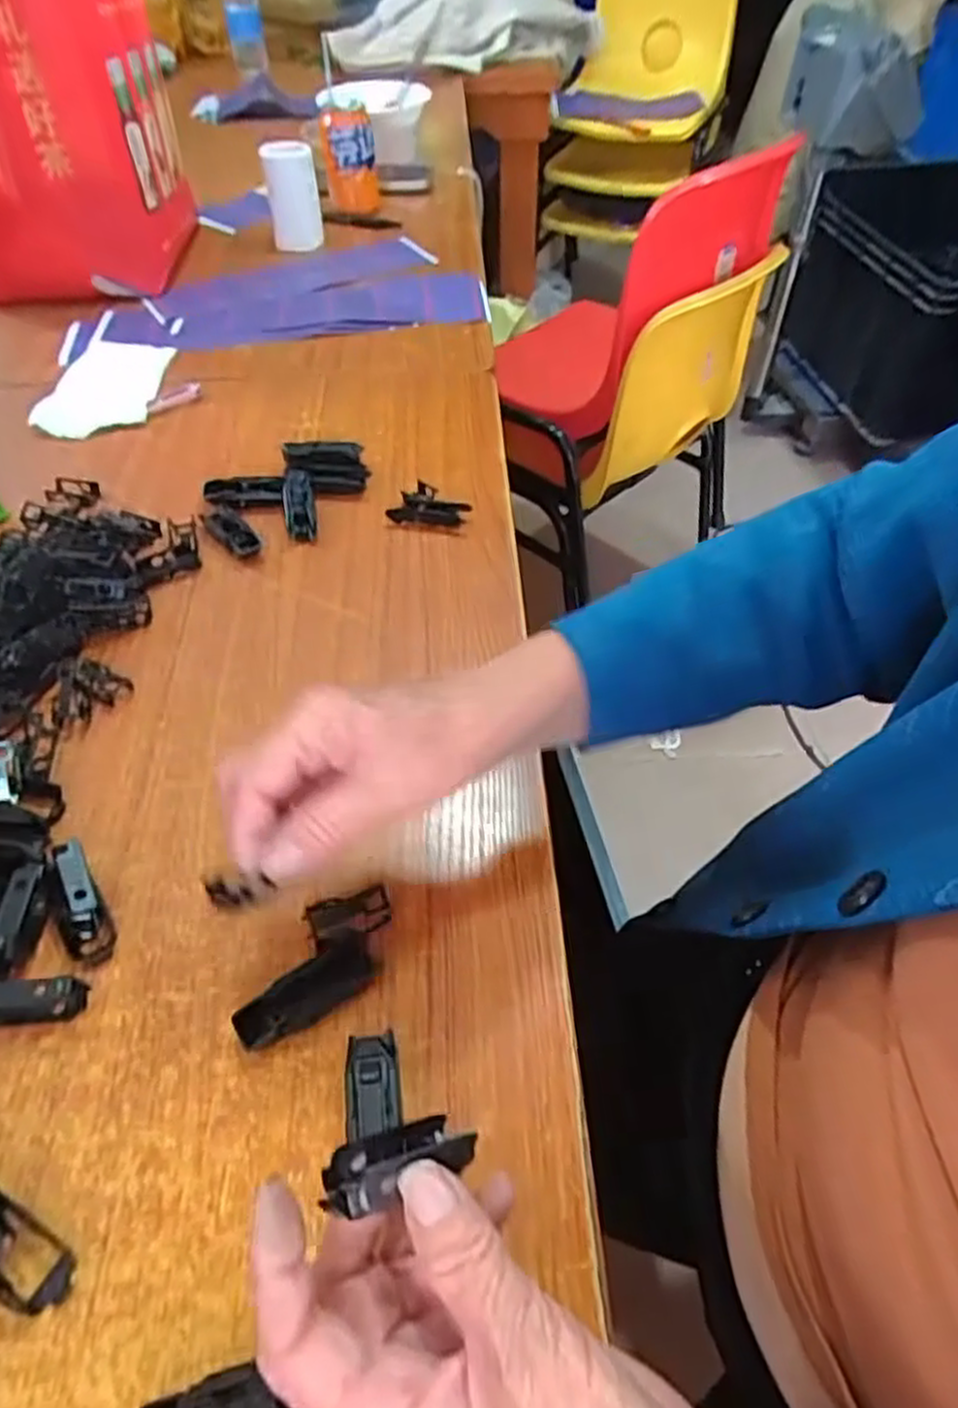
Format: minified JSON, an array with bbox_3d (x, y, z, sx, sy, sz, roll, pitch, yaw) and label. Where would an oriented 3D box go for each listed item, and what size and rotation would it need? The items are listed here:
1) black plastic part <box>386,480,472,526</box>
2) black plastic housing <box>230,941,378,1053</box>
[{"bbox_3d":[-0.036,-0.154,0.600,0.059,0.015,0.041,8,50,8],"label":"black plastic part"},{"bbox_3d":[-0.078,0.133,0.353,0.064,0.012,0.023,-30,55,-22],"label":"black plastic housing"}]

